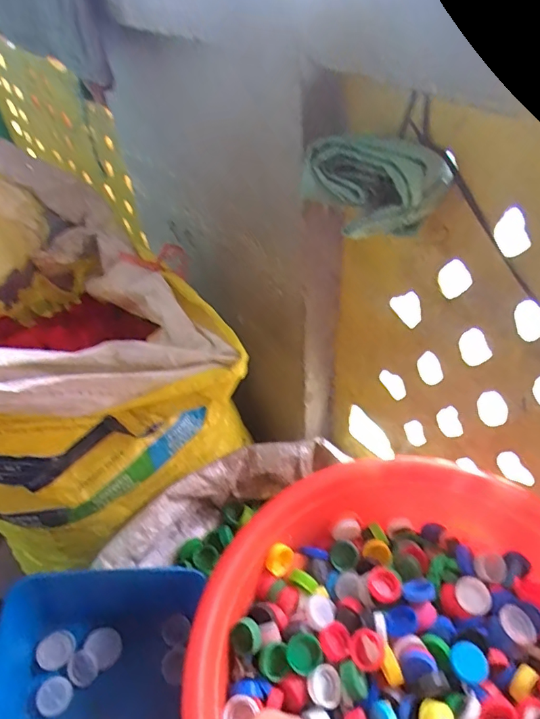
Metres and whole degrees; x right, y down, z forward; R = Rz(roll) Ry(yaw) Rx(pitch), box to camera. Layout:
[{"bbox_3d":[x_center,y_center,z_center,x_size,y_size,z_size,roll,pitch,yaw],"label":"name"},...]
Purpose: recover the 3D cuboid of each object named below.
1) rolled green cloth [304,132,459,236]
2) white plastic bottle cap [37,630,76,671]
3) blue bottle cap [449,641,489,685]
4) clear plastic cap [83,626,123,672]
[{"bbox_3d":[0.092,-0.160,0.425,0.097,0.075,0.104,-29,51,-19],"label":"rolled green cloth"},{"bbox_3d":[-0.221,0.303,0.495,0.036,0.017,0.030,-36,54,-24],"label":"white plastic bottle cap"},{"bbox_3d":[0.180,0.277,0.433,0.032,0.012,0.032,-3,48,4],"label":"blue bottle cap"},{"bbox_3d":[-0.179,0.309,0.513,0.039,0.014,0.033,47,39,11],"label":"clear plastic cap"}]

